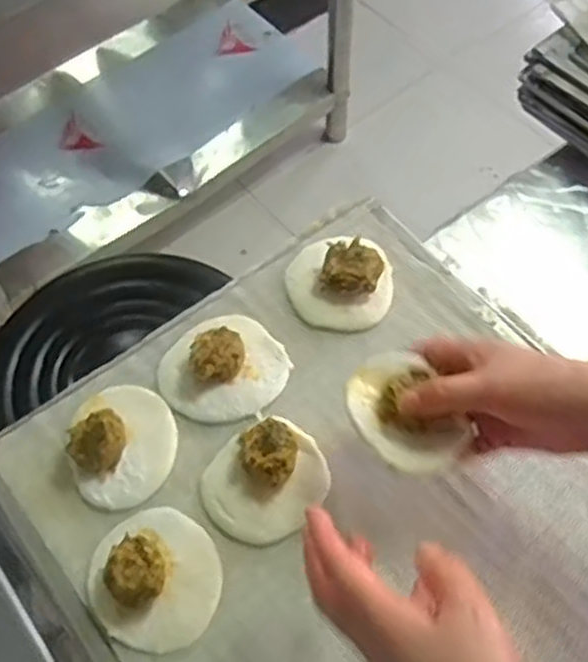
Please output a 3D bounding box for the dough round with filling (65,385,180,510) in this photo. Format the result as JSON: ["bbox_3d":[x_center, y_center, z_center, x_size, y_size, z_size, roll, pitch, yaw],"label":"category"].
[{"bbox_3d":[-0.124,0.078,0.571,0.074,0.032,0.091,-8,61,-4],"label":"dough round with filling"}]

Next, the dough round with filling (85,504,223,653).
[{"bbox_3d":[-0.094,0.162,0.525,0.089,0.033,0.085,0,61,1],"label":"dough round with filling"}]

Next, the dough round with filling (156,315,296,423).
[{"bbox_3d":[-0.055,0.023,0.603,0.091,0.032,0.092,0,61,1],"label":"dough round with filling"}]

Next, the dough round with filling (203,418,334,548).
[{"bbox_3d":[-0.019,0.102,0.549,0.086,0.030,0.074,-24,63,-12],"label":"dough round with filling"}]

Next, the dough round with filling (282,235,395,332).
[{"bbox_3d":[0.038,-0.042,0.641,0.085,0.033,0.076,-5,61,-2],"label":"dough round with filling"}]

